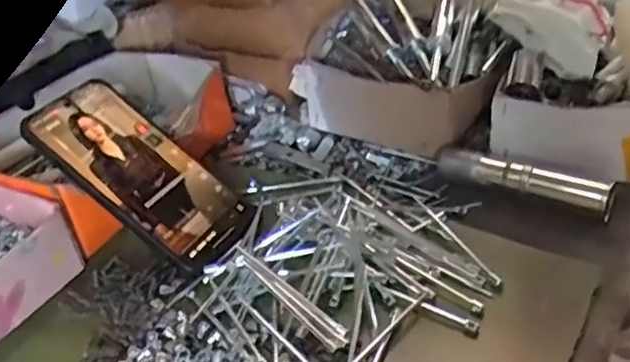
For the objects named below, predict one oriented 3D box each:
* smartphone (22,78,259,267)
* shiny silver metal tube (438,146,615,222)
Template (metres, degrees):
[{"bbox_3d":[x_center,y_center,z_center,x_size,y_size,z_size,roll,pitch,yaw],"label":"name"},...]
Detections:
[{"bbox_3d":[-0.121,-0.007,0.457,0.160,0.007,0.074,38,48,1],"label":"smartphone"},{"bbox_3d":[0.148,-0.003,0.466,0.124,0.027,0.019,18,43,30],"label":"shiny silver metal tube"}]

